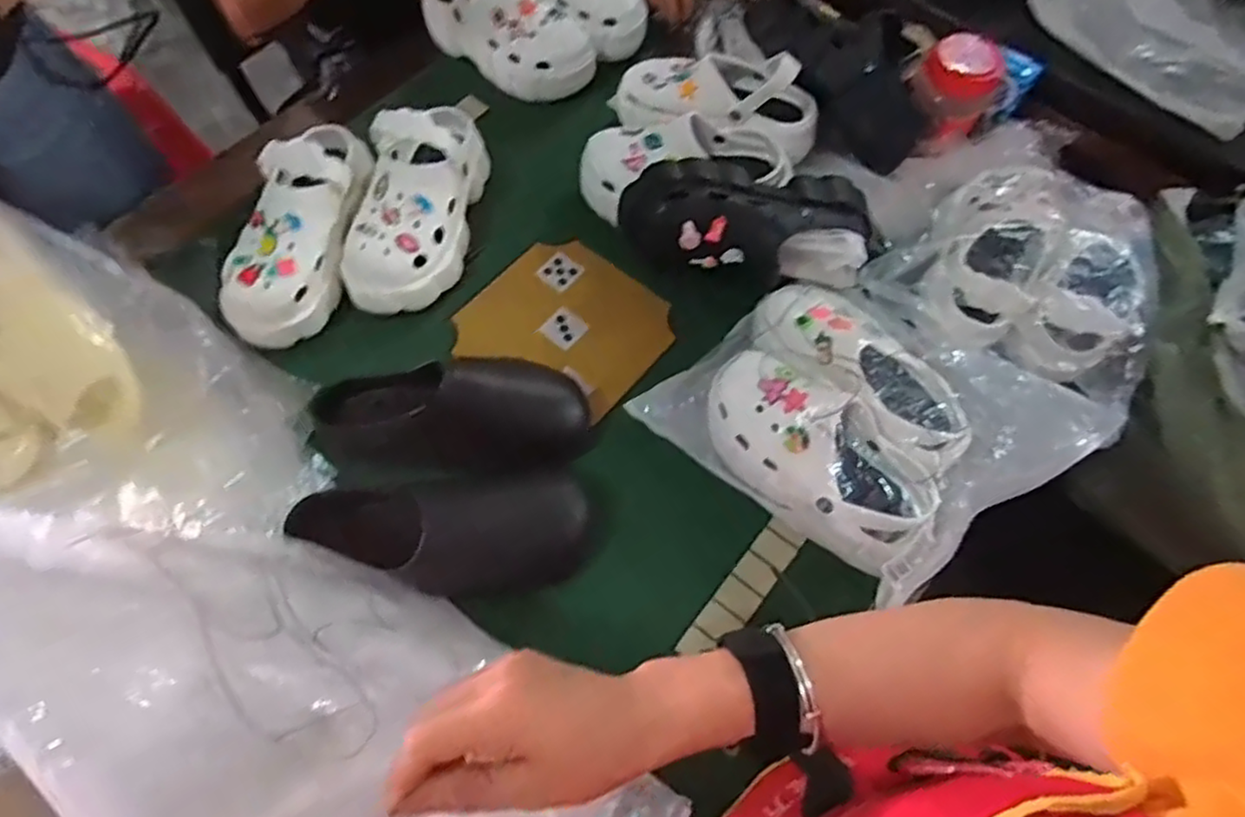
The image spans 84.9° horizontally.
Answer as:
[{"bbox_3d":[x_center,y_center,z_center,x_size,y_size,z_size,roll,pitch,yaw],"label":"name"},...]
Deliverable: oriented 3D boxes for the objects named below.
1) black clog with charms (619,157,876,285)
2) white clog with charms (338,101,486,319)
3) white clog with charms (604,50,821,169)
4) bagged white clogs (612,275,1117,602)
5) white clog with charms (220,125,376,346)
[{"bbox_3d":[0.138,-0.199,0.758,0.276,0.104,0.111,-1,66,-1],"label":"black clog with charms"},{"bbox_3d":[-0.239,-0.248,0.775,0.124,0.100,0.278,5,66,2],"label":"white clog with charms"},{"bbox_3d":[0.115,-0.389,0.849,0.259,0.104,0.114,22,67,9],"label":"white clog with charms"},{"bbox_3d":[0.241,0.000,0.671,0.335,0.096,0.277,41,71,16],"label":"bagged white clogs"},{"bbox_3d":[-0.359,-0.205,0.749,0.120,0.088,0.268,13,66,5],"label":"white clog with charms"}]

